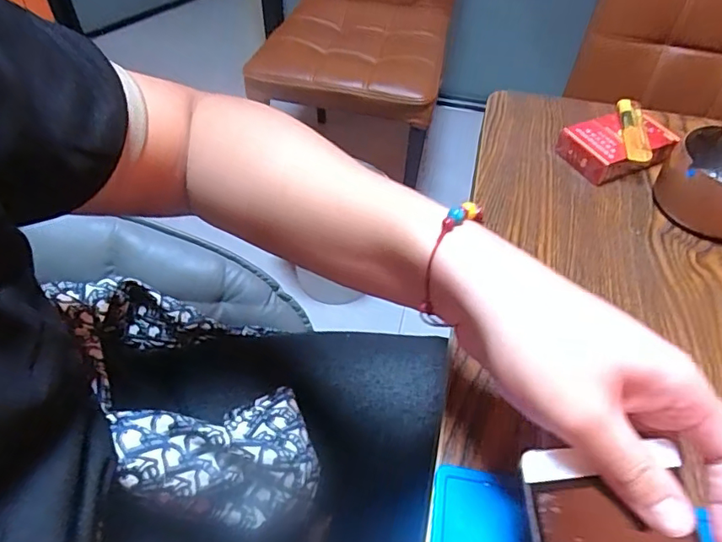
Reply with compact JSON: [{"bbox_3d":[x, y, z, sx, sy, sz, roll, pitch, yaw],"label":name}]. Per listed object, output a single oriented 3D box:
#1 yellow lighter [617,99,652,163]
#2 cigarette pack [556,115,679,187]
[{"bbox_3d":[0.237,-0.122,0.452,0.021,0.013,0.076,9,50,6],"label":"yellow lighter"},{"bbox_3d":[0.227,-0.113,0.465,0.082,0.025,0.057,-20,53,-18],"label":"cigarette pack"}]

